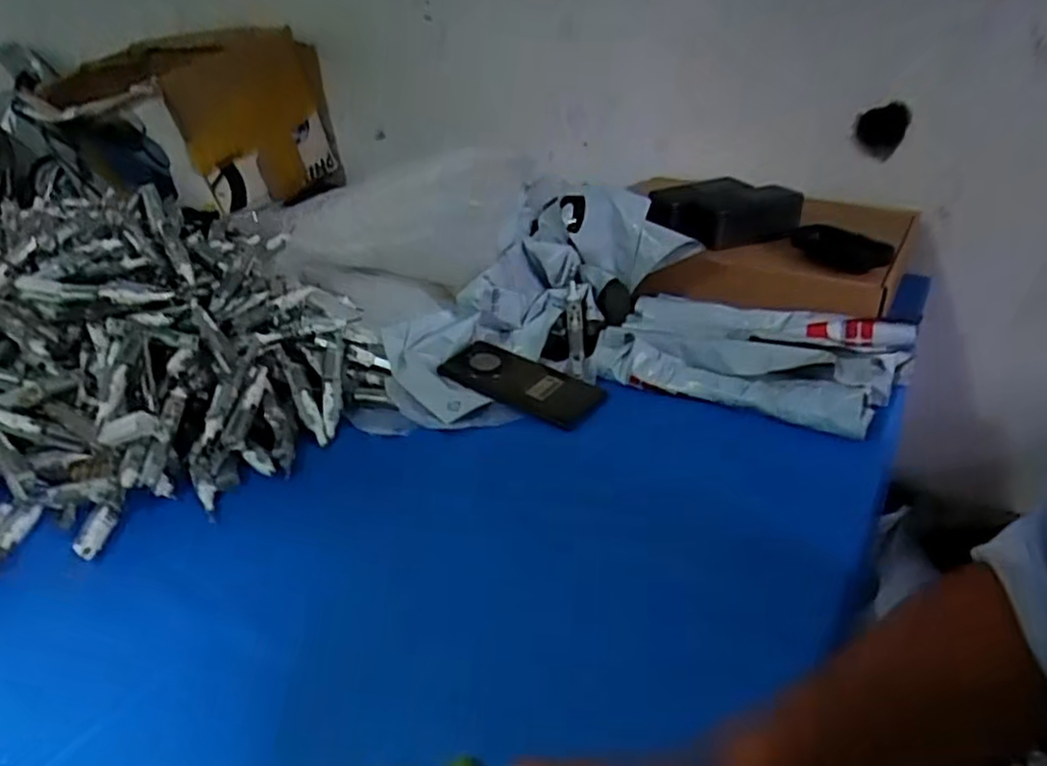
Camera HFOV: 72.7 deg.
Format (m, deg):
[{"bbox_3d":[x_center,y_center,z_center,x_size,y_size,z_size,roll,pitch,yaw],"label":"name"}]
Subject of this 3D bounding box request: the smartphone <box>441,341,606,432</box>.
[{"bbox_3d":[-0.001,-0.003,0.732,0.161,0.013,0.081,24,43,22],"label":"smartphone"}]

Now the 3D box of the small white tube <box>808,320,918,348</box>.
[{"bbox_3d":[0.336,-0.051,0.707,0.099,0.028,0.016,4,31,13],"label":"small white tube"}]

